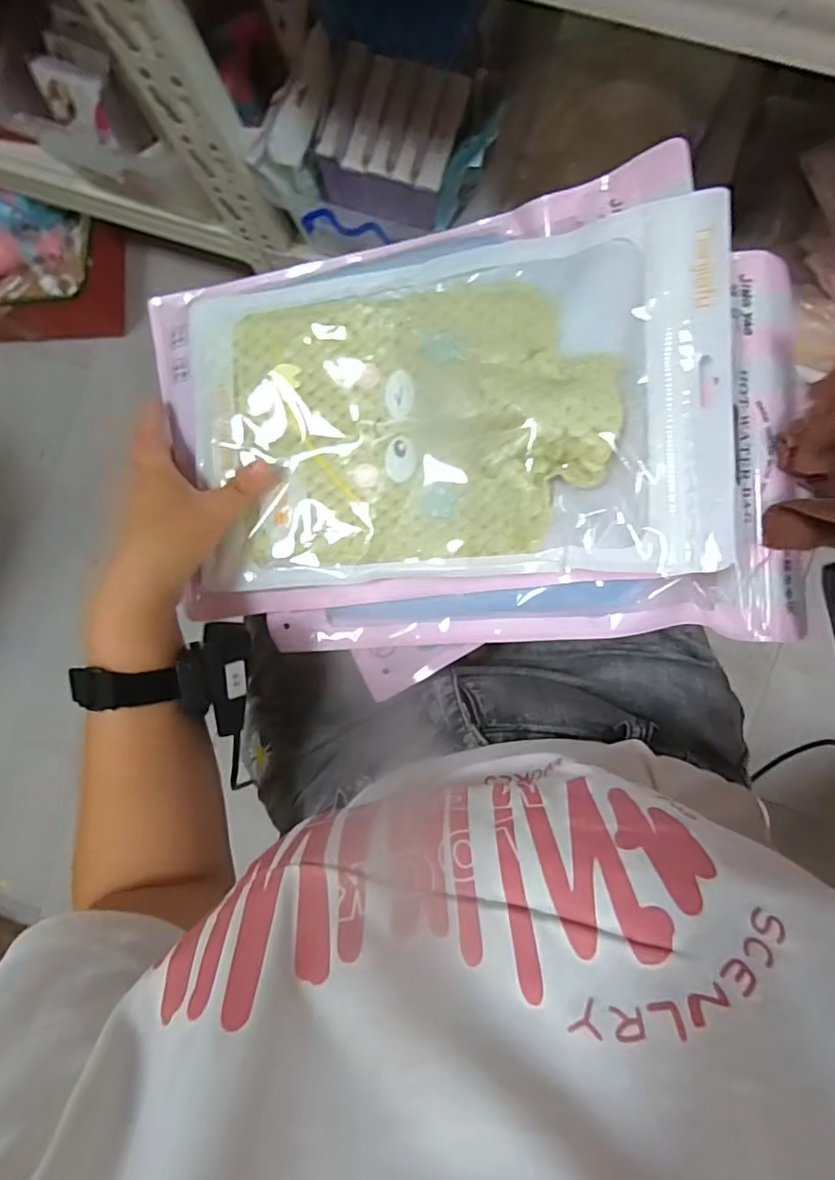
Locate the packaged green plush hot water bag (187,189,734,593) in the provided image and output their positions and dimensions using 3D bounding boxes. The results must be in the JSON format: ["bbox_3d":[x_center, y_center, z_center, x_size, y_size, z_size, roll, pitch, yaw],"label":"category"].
[{"bbox_3d":[0.011,-0.111,0.358,0.337,0.025,0.211,-2,93,17],"label":"packaged green plush hot water bag"}]

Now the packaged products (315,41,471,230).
[{"bbox_3d":[-0.025,-0.462,0.584,0.132,0.080,0.118,18,91,4],"label":"packaged products"}]

